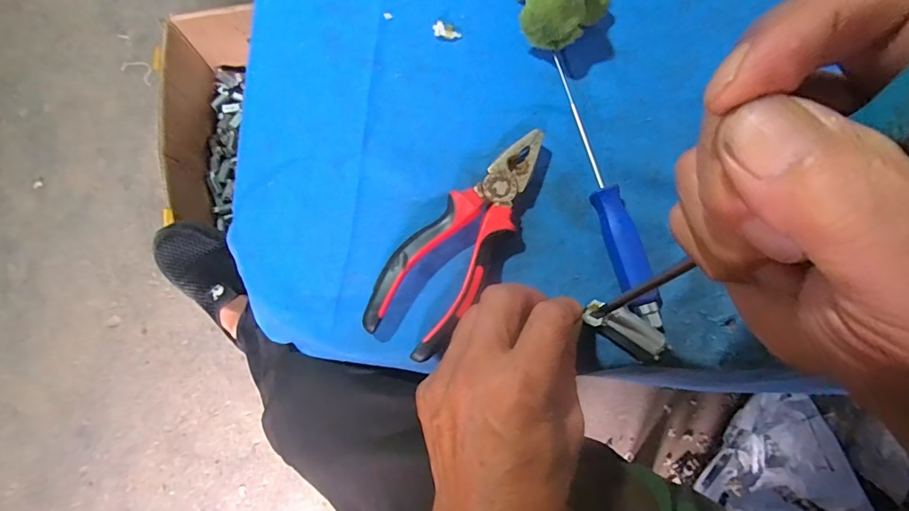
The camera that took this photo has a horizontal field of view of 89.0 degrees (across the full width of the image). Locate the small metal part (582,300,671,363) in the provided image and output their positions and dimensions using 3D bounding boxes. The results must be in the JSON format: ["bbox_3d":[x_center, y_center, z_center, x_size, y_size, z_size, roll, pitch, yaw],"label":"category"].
[{"bbox_3d":[0.103,0.046,0.278,0.051,0.019,0.018,30,80,5],"label":"small metal part"}]

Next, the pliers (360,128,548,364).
[{"bbox_3d":[0.008,-0.011,0.287,0.053,0.020,0.151,36,81,6],"label":"pliers"}]

